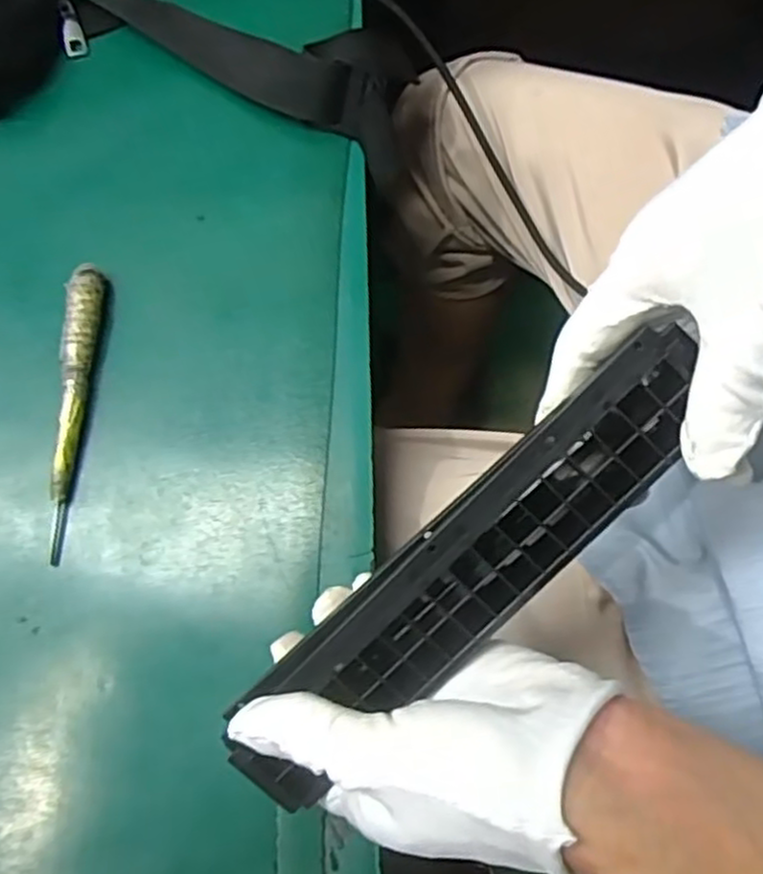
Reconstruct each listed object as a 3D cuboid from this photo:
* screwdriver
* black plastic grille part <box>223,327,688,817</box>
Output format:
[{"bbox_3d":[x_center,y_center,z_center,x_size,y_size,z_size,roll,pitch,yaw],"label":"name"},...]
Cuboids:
[{"bbox_3d":[-0.158,-0.015,0.383,0.017,0.019,0.150,0,76,1],"label":"screwdriver"},{"bbox_3d":[0.028,0.050,0.263,0.216,0.013,0.043,-45,79,8],"label":"black plastic grille part"}]

